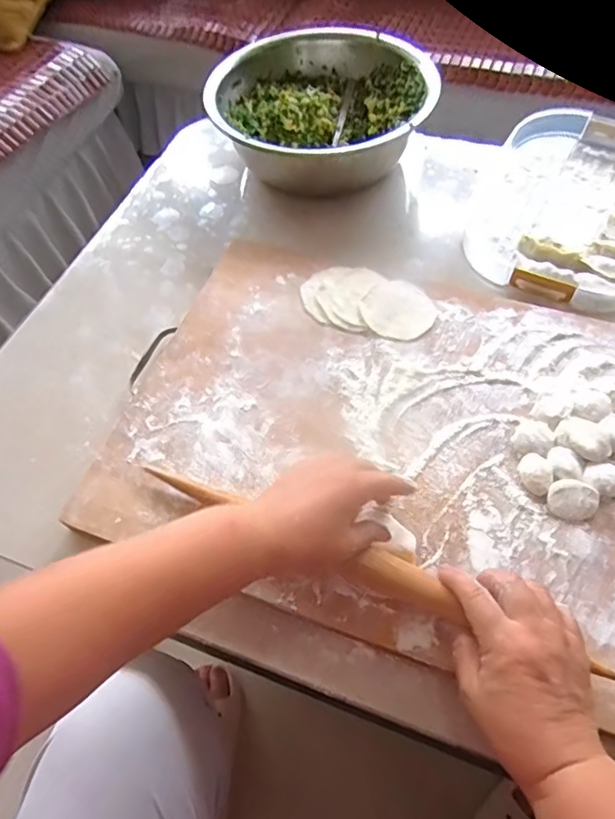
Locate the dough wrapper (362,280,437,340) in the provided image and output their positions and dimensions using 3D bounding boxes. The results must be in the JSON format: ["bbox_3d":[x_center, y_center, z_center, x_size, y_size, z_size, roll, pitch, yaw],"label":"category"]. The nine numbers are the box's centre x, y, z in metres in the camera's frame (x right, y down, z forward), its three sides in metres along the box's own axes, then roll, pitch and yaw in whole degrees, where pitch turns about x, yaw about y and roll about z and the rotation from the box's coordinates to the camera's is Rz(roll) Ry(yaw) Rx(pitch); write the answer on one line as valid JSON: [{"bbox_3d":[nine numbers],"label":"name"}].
[{"bbox_3d":[0.093,-0.102,0.545,0.072,0.004,0.070,31,69,15],"label":"dough wrapper"}]

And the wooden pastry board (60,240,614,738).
[{"bbox_3d":[0.117,0.030,0.469,0.558,0.029,0.356,15,60,12],"label":"wooden pastry board"}]

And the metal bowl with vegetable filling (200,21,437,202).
[{"bbox_3d":[0.018,-0.379,0.692,0.275,0.094,0.246,3,59,5],"label":"metal bowl with vegetable filling"}]

